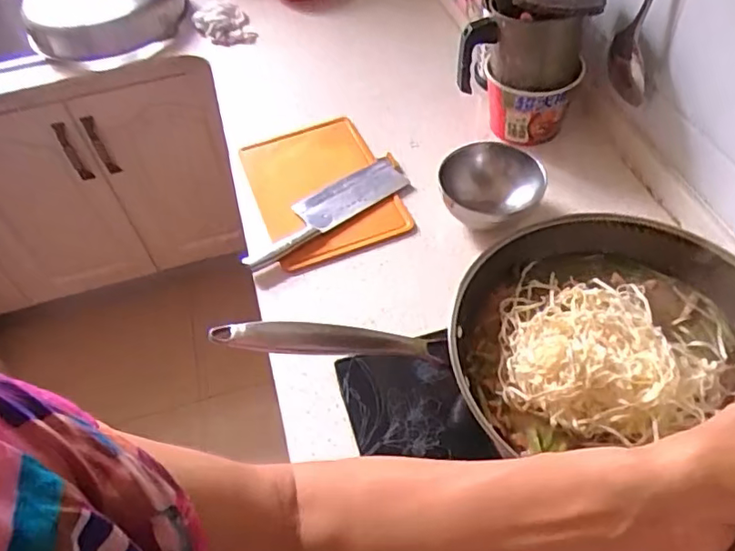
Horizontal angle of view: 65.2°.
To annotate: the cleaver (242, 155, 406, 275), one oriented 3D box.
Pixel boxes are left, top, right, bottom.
[{"bbox_3d":[-0.065,-0.095,0.852,0.274,0.020,0.071,-33,57,-19],"label":"cleaver"}]

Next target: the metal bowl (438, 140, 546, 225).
[{"bbox_3d":[0.172,-0.120,0.811,0.138,0.067,0.133,-3,53,3],"label":"metal bowl"}]

